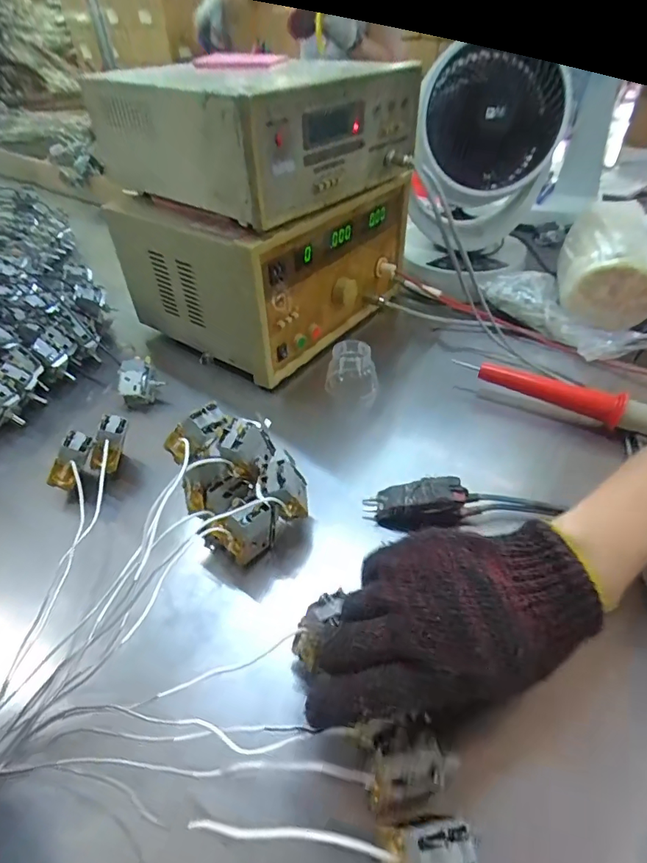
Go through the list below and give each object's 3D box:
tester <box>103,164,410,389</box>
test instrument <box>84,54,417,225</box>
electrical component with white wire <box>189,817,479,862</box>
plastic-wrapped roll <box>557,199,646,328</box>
[{"bbox_3d":[-0.066,-0.237,0.636,0.257,0.180,0.302,26,50,25],"label":"tester"},{"bbox_3d":[-0.073,-0.343,0.533,0.291,0.106,0.244,31,51,28],"label":"test instrument"},{"bbox_3d":[0.006,0.200,0.222,0.137,0.024,0.025,0,44,0],"label":"electrical component with white wire"},{"bbox_3d":[0.398,-0.234,0.645,0.130,0.112,0.166,16,46,17],"label":"plastic-wrapped roll"}]

